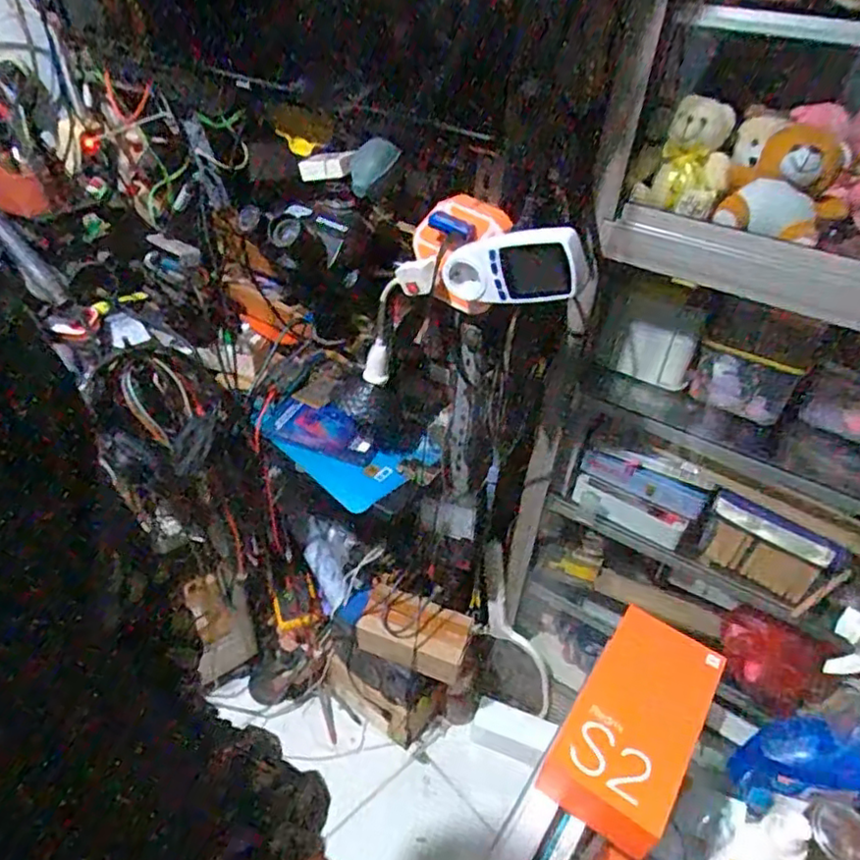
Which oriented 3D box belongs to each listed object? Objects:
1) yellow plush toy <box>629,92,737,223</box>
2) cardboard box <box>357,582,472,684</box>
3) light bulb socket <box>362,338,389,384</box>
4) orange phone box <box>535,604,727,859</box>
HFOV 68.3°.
[{"bbox_3d":[0.317,-0.338,0.788,0.105,0.119,0.085,17,41,16],"label":"yellow plush toy"},{"bbox_3d":[-0.027,0.392,1.229,0.215,0.092,0.111,18,41,17],"label":"cardboard box"},{"bbox_3d":[-0.077,-0.098,0.894,0.034,0.065,0.027,1,39,-3],"label":"light bulb socket"},{"bbox_3d":[0.166,0.243,0.520,0.092,0.061,0.182,26,44,25],"label":"orange phone box"}]

